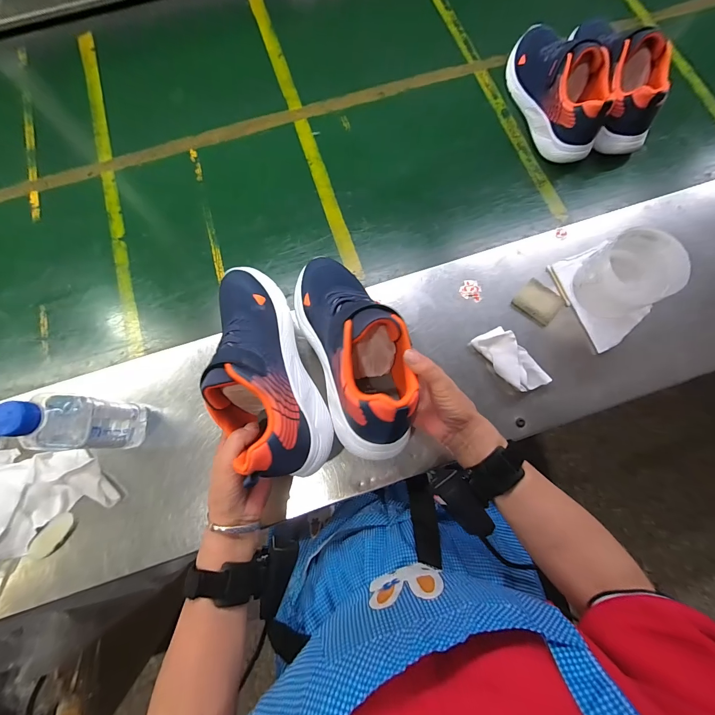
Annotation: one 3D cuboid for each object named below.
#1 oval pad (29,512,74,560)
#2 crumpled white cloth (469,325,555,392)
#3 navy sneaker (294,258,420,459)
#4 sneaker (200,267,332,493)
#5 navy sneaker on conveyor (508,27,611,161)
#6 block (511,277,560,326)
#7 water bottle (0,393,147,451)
[{"bbox_3d":[-0.385,0.224,0.424,0.029,0.004,0.062,36,79,9],"label":"oval pad"},{"bbox_3d":[0.208,0.004,0.460,0.046,0.025,0.101,-38,78,-8],"label":"crumpled white cloth"},{"bbox_3d":[-0.007,-0.030,0.385,0.103,0.096,0.259,-21,58,-5],"label":"navy sneaker"},{"bbox_3d":[-0.111,0.001,0.371,0.106,0.080,0.253,-19,68,-5],"label":"sneaker"},{"bbox_3d":[0.337,-0.469,0.569,0.087,0.111,0.261,-17,78,-5],"label":"navy sneaker on conveyor"},{"bbox_3d":[0.262,-0.082,0.487,0.057,0.015,0.051,42,80,10],"label":"block"},{"bbox_3d":[-0.313,0.073,0.381,0.064,0.164,0.057,1,76,1],"label":"water bottle"}]

